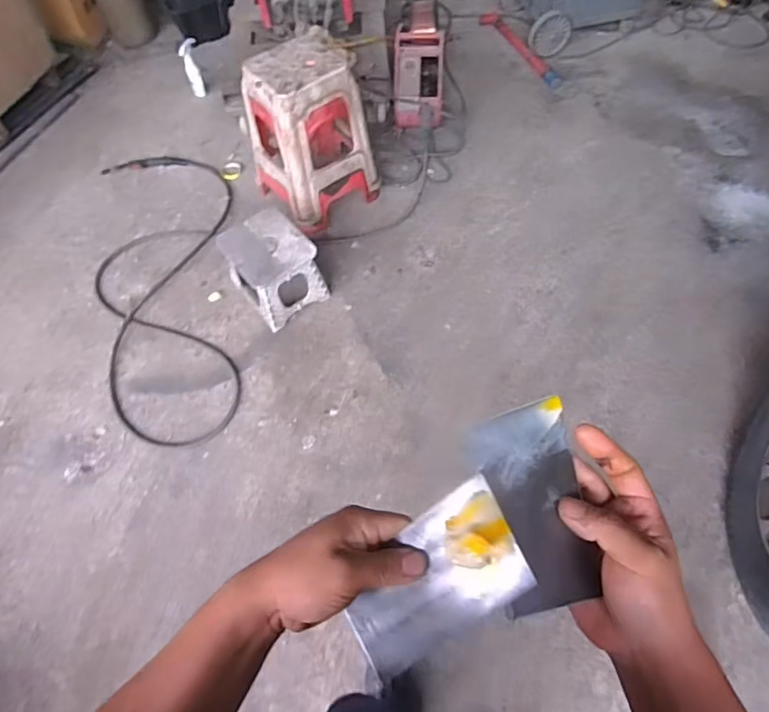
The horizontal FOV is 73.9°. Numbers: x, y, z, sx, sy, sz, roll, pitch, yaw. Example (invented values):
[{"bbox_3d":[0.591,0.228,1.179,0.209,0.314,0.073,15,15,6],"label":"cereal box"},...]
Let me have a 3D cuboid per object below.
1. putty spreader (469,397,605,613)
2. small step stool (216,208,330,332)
[{"bbox_3d":[0.104,0.100,0.349,0.074,0.008,0.129,-10,77,-13],"label":"putty spreader"},{"bbox_3d":[-0.378,-0.303,1.736,0.246,0.238,0.316,-35,65,-16],"label":"small step stool"}]

